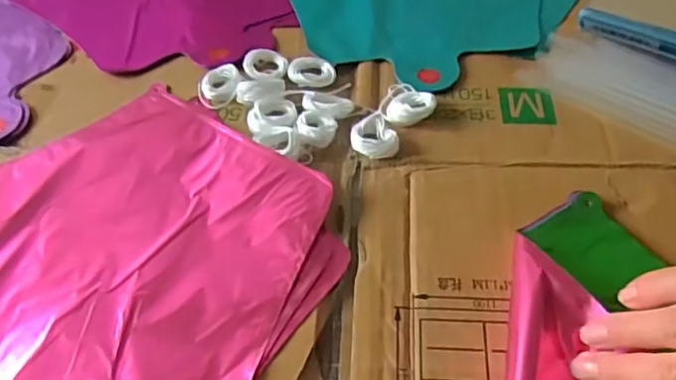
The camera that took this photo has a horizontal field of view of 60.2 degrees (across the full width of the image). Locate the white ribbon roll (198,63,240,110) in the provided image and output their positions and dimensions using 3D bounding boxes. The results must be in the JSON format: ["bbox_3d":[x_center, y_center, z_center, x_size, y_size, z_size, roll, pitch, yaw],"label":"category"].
[{"bbox_3d":[-0.081,-0.071,0.395,0.029,0.010,0.035,-14,53,-6],"label":"white ribbon roll"}]

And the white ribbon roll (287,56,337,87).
[{"bbox_3d":[-0.018,-0.082,0.398,0.031,0.007,0.025,-7,53,0],"label":"white ribbon roll"}]

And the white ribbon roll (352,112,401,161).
[{"bbox_3d":[0.022,-0.031,0.361,0.027,0.013,0.028,-2,53,3],"label":"white ribbon roll"}]

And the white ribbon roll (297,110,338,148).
[{"bbox_3d":[-0.014,-0.038,0.372,0.024,0.013,0.026,-2,53,3],"label":"white ribbon roll"}]

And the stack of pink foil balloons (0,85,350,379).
[{"bbox_3d":[-0.135,0.049,0.320,0.237,0.013,0.243,31,62,25],"label":"stack of pink foil balloons"}]

